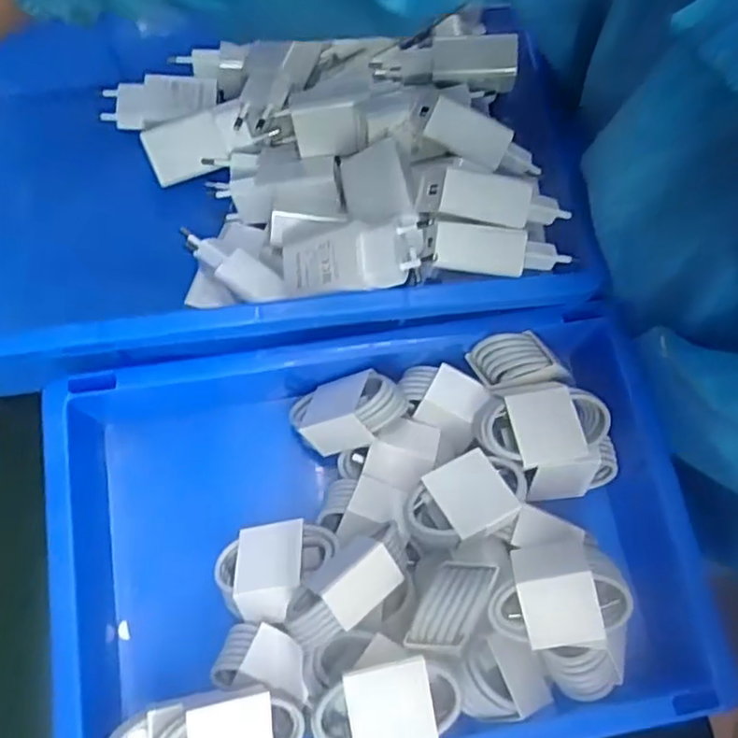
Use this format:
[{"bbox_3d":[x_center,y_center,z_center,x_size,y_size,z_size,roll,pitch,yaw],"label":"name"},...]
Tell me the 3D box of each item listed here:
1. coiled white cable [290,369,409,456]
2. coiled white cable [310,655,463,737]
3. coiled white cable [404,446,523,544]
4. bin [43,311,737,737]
[{"bbox_3d":[-0.010,0.023,0.367,0.063,0.024,0.036,-21,33,20],"label":"coiled white cable"},{"bbox_3d":[0.006,0.142,0.294,0.062,0.021,0.039,-9,92,-13],"label":"coiled white cable"},{"bbox_3d":[0.047,0.065,0.338,0.061,0.017,0.041,-15,49,-18],"label":"coiled white cable"},{"bbox_3d":[0.003,0.088,0.346,0.311,0.089,0.204,-9,73,-3],"label":"bin"}]

